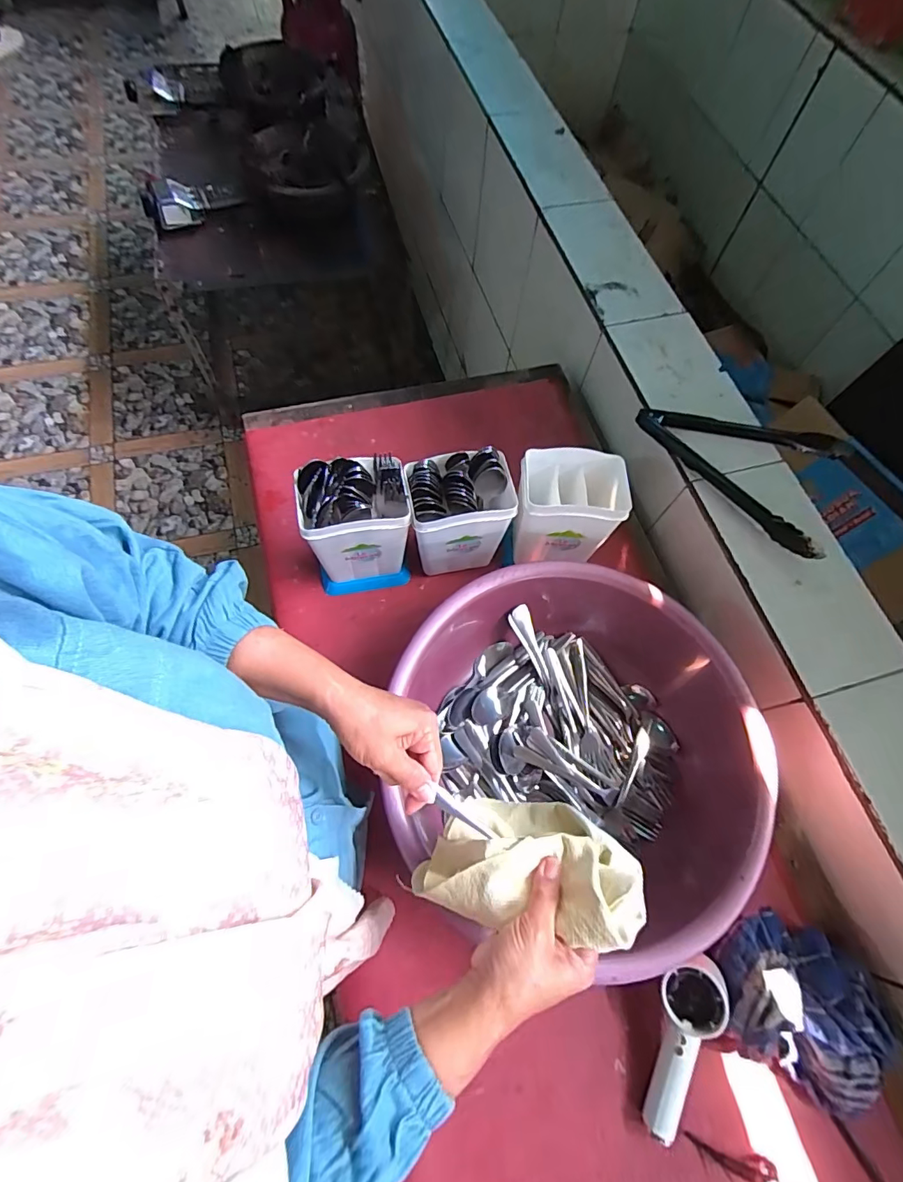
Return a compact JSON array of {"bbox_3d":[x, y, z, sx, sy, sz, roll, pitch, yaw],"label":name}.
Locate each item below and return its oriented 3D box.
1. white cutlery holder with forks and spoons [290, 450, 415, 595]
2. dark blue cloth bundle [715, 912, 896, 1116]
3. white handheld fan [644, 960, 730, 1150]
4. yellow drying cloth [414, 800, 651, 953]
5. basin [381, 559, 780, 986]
[{"bbox_3d":[-0.115,-0.076,0.612,0.119,0.188,0.090,-10,68,-7],"label":"white cutlery holder with forks and spoons"},{"bbox_3d":[0.352,0.415,0.492,0.157,0.065,0.132,32,69,10],"label":"dark blue cloth bundle"},{"bbox_3d":[0.226,0.438,0.472,0.050,0.042,0.161,13,82,48],"label":"white handheld fan"},{"bbox_3d":[0.056,0.217,0.390,0.161,0.116,0.085,4,67,-1],"label":"yellow drying cloth"},{"bbox_3d":[0.133,0.164,0.553,0.376,0.122,0.366,1,67,-3],"label":"basin"}]

